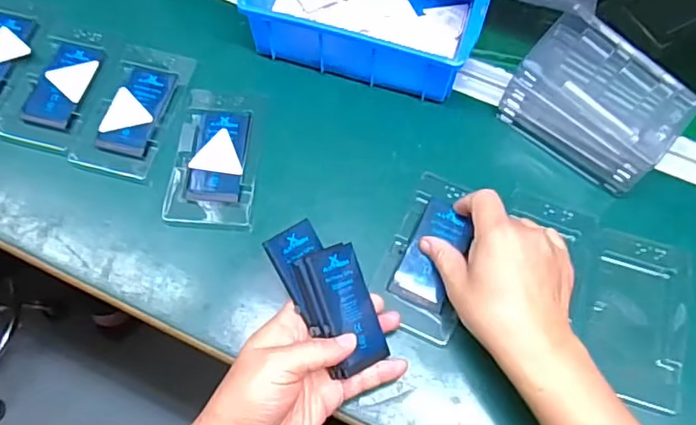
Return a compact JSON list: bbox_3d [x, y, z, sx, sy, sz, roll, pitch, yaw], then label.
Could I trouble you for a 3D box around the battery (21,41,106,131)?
[{"bbox_3d":[-0.255,-0.115,0.501,0.046,0.004,0.085,14,71,5],"label":"battery"}]

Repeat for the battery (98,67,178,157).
[{"bbox_3d":[-0.185,-0.090,0.495,0.043,0.004,0.086,15,71,5],"label":"battery"}]

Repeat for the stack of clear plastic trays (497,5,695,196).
[{"bbox_3d":[0.202,-0.090,0.459,0.131,0.058,0.089,39,75,13],"label":"stack of clear plastic trays"}]

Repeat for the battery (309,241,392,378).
[{"bbox_3d":[0.002,0.066,0.391,0.045,0.007,0.083,-17,85,-41],"label":"battery"}]

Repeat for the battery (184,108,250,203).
[{"bbox_3d":[-0.110,-0.050,0.476,0.043,0.006,0.084,3,70,1],"label":"battery"}]

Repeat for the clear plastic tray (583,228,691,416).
[{"bbox_3d":[0.221,0.080,0.430,0.075,0.013,0.127,14,71,5],"label":"clear plastic tray"}]

